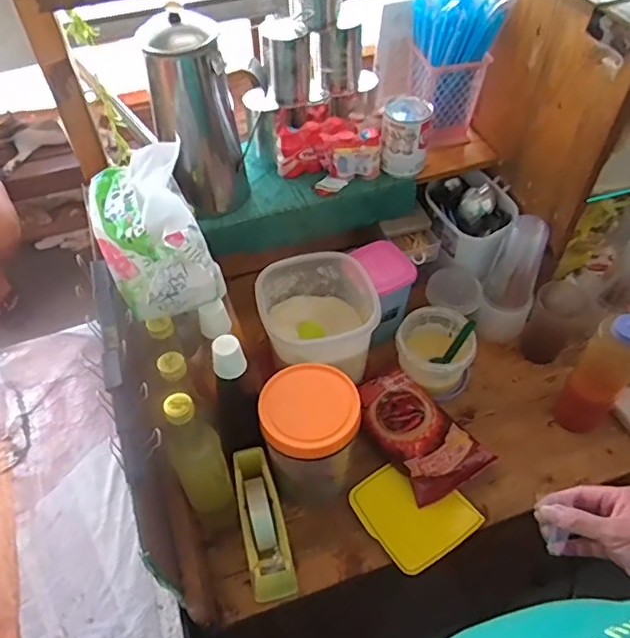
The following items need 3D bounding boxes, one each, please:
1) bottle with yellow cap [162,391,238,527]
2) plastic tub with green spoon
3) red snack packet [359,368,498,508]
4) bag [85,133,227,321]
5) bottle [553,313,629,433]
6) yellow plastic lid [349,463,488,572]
[{"bbox_3d":[-0.134,0.176,0.680,0.053,0.269,0.062,-9,53,-6],"label":"bottle with yellow cap"},{"bbox_3d":[0.191,0.053,0.904,0.119,0.096,0.117,0,53,1],"label":"plastic tub with green spoon"},{"bbox_3d":[0.152,0.161,0.842,0.127,0.040,0.191,-27,57,-19],"label":"red snack packet"},{"bbox_3d":[-0.193,-0.113,0.666,0.121,0.117,0.189,-19,55,-13],"label":"bag"},{"bbox_3d":[0.406,0.080,0.803,0.071,0.223,0.074,36,61,25],"label":"bottle"},{"bbox_3d":[0.138,0.263,0.789,0.133,0.018,0.140,-31,58,-21],"label":"yellow plastic lid"}]

